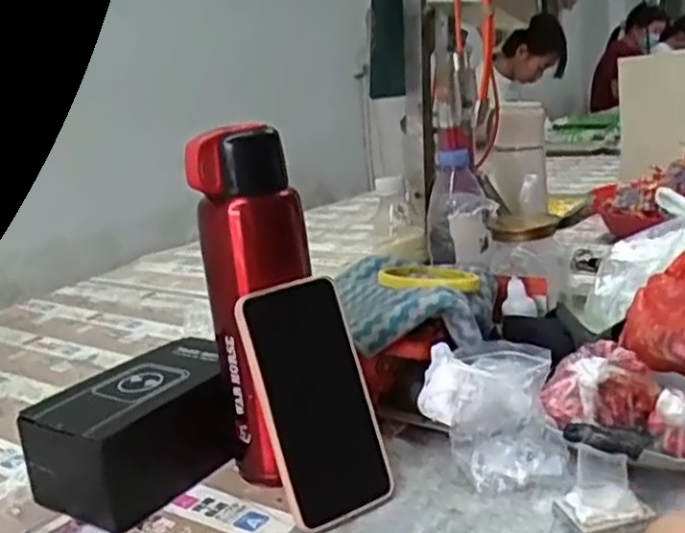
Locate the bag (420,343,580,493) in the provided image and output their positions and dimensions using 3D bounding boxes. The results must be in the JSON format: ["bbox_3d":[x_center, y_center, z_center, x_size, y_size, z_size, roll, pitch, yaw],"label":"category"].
[{"bbox_3d":[0.111,0.108,0.564,0.100,0.070,0.113,-4,15,7],"label":"bag"}]

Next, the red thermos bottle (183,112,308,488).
[{"bbox_3d":[-0.064,0.032,0.552,0.060,0.260,0.070,5,18,35],"label":"red thermos bottle"}]

